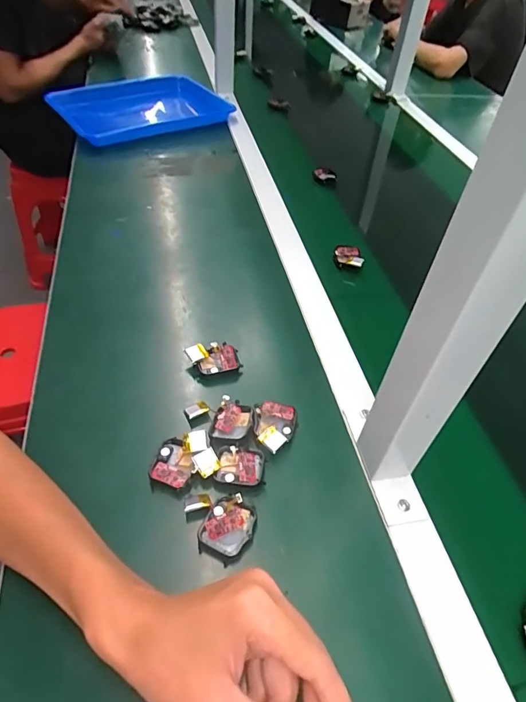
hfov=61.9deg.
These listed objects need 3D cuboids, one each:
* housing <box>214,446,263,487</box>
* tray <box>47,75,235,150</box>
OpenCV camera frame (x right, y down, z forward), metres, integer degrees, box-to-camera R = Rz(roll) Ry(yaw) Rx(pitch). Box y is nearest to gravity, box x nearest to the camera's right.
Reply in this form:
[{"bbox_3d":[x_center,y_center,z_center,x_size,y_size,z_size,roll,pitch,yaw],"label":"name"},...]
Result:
[{"bbox_3d":[-0.021,0.102,0.384,0.040,0.011,0.035,7,47,3],"label":"housing"},{"bbox_3d":[-0.238,-0.511,0.924,0.341,0.053,0.241,-28,55,-28],"label":"tray"}]

